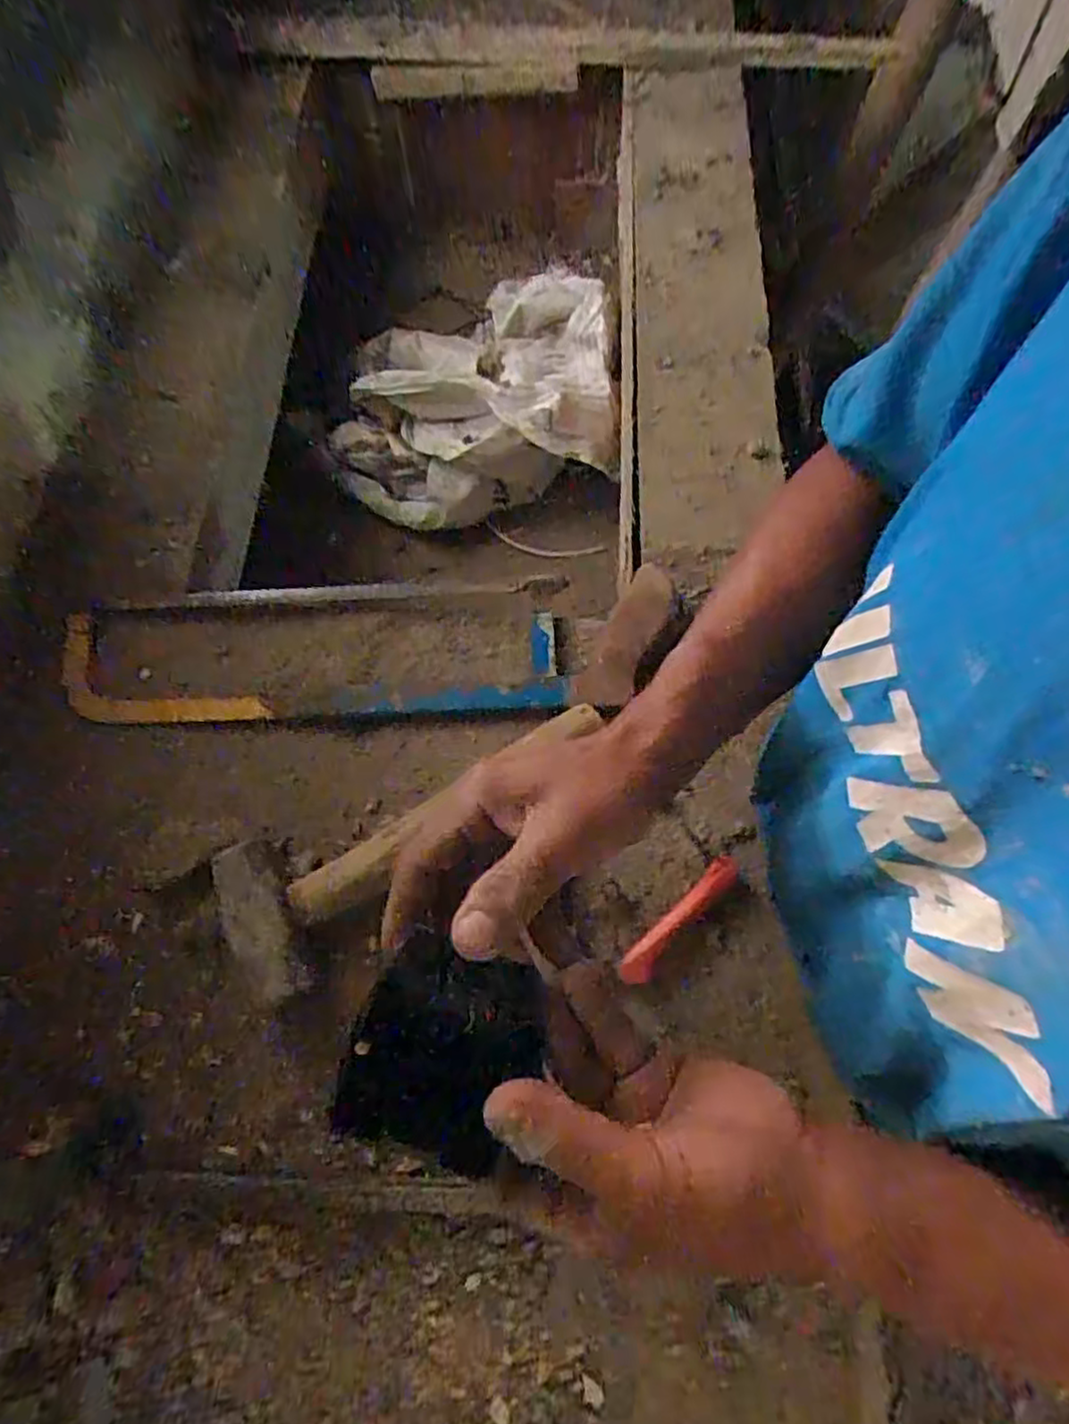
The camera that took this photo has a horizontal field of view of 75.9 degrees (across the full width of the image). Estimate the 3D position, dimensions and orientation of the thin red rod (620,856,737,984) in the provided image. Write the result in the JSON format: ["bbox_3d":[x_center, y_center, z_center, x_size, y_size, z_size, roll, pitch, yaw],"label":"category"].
[{"bbox_3d":[0.090,0.129,0.427,0.098,0.015,0.017,-43,76,-15],"label":"thin red rod"}]

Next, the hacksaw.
[{"bbox_3d":[-0.155,-0.044,0.491,0.349,0.019,0.099,-2,69,-2],"label":"hacksaw"}]

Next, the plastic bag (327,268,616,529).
[{"bbox_3d":[-0.067,-0.348,0.738,0.292,0.113,0.254,-3,69,-2],"label":"plastic bag"}]

